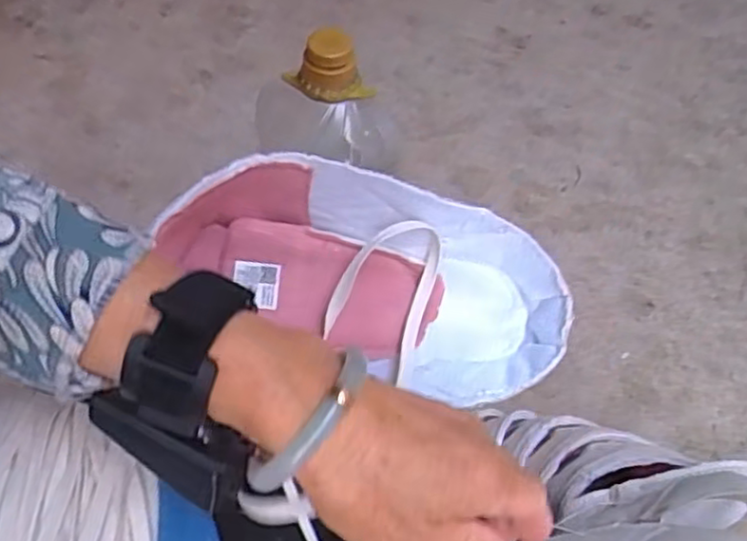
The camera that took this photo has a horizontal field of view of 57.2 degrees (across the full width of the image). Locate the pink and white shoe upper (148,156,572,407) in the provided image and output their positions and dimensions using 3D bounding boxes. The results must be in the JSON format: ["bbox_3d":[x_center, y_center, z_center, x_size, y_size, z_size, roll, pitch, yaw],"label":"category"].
[{"bbox_3d":[0.005,-0.001,0.373,0.203,0.078,0.101,22,59,9],"label":"pink and white shoe upper"}]

